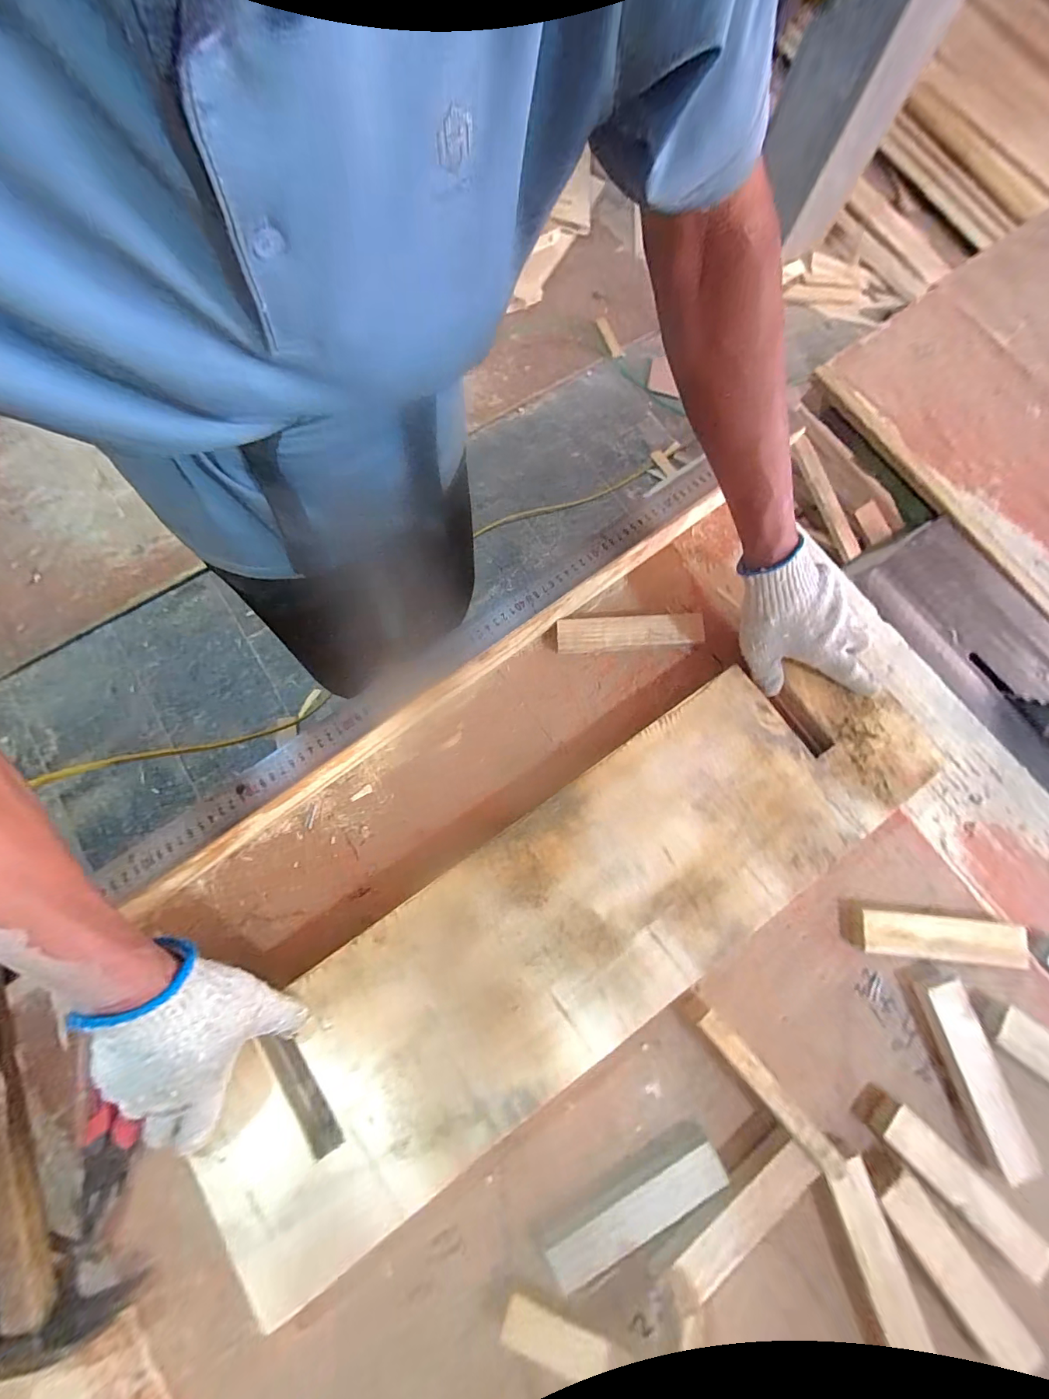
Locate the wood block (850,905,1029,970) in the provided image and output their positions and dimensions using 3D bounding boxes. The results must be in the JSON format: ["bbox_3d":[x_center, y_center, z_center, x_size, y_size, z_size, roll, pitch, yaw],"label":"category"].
[{"bbox_3d":[0.395,0.225,0.424,0.164,0.020,0.037,6,77,0],"label":"wood block"}]

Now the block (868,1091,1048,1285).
[{"bbox_3d":[0.368,0.412,0.382,0.154,0.019,0.033,43,80,9],"label":"block"}]

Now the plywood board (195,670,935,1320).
[{"bbox_3d":[0.054,0.192,0.401,0.691,0.013,0.196,-34,80,-8],"label":"plywood board"}]

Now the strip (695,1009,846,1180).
[{"bbox_3d":[0.205,0.332,0.387,0.020,0.038,0.159,-40,80,-9],"label":"strip"}]

